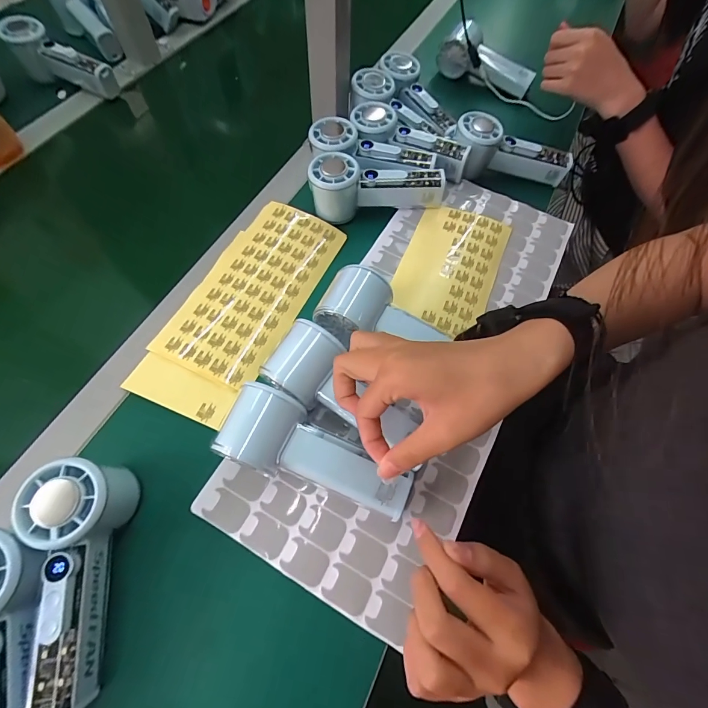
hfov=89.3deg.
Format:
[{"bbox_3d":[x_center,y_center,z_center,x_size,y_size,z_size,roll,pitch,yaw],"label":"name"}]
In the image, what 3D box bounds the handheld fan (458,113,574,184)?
[{"bbox_3d":[0.202,-0.260,0.472,0.156,0.051,0.062,11,64,-12],"label":"handheld fan"}]

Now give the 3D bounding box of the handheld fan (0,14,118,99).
[{"bbox_3d":[-0.417,-0.417,0.514,0.158,0.048,0.048,25,66,-3],"label":"handheld fan"}]

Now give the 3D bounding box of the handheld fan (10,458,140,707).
[{"bbox_3d":[-0.200,0.155,0.248,0.051,0.058,0.149,-1,64,-3],"label":"handheld fan"}]

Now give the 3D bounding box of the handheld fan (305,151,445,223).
[{"bbox_3d":[0.027,-0.191,0.421,0.154,0.052,0.061,7,64,1],"label":"handheld fan"}]

